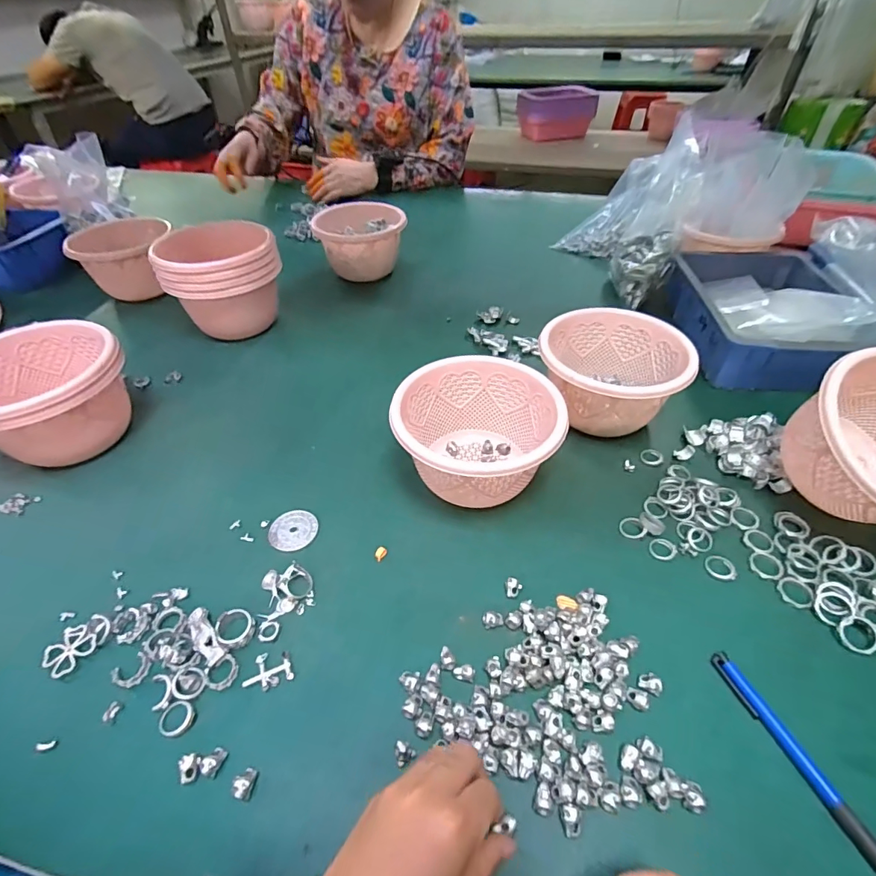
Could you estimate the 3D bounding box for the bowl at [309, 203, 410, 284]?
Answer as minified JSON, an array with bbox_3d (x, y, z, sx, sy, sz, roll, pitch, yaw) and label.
[{"bbox_3d":[-0.126,-0.321,0.757,0.129,0.103,0.117,-35,54,-29],"label":"bowl"}]

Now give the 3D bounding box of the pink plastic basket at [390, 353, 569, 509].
[{"bbox_3d":[0.034,0.001,0.431,0.141,0.091,0.140,-1,45,1],"label":"pink plastic basket"}]

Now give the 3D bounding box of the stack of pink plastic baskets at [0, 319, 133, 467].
[{"bbox_3d":[-0.395,-0.039,0.470,0.143,0.104,0.145,-33,53,-28],"label":"stack of pink plastic baskets"}]

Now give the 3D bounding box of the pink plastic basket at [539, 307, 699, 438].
[{"bbox_3d":[0.180,-0.065,0.489,0.139,0.089,0.134,6,45,7],"label":"pink plastic basket"}]

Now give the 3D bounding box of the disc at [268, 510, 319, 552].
[{"bbox_3d":[-0.131,0.084,0.412,0.043,0.004,0.039,-35,53,-29],"label":"disc"}]

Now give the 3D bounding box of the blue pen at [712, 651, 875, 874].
[{"bbox_3d":[0.223,0.200,0.276,0.013,0.009,0.139,-16,46,-14],"label":"blue pen"}]

